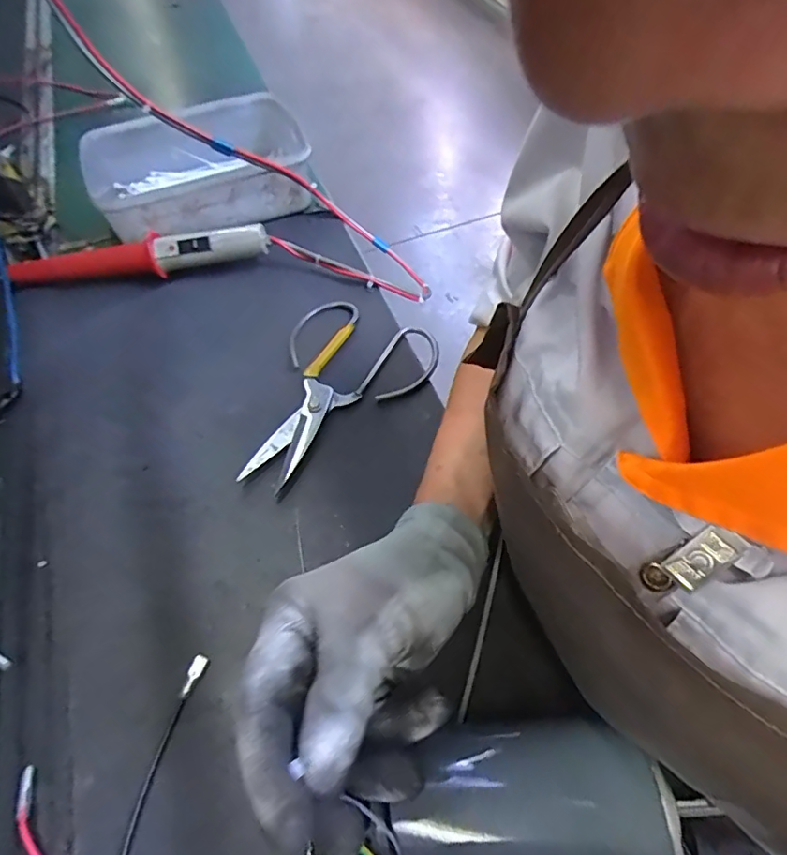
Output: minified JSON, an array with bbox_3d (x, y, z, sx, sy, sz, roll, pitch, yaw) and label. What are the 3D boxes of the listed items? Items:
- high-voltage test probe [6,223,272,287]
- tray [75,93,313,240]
[{"bbox_3d":[-0.249,-0.172,0.524,0.255,0.043,0.033,-3,55,2],"label":"high-voltage test probe"},{"bbox_3d":[-0.210,-0.289,0.588,0.225,0.057,0.197,-26,58,-13],"label":"tray"}]

